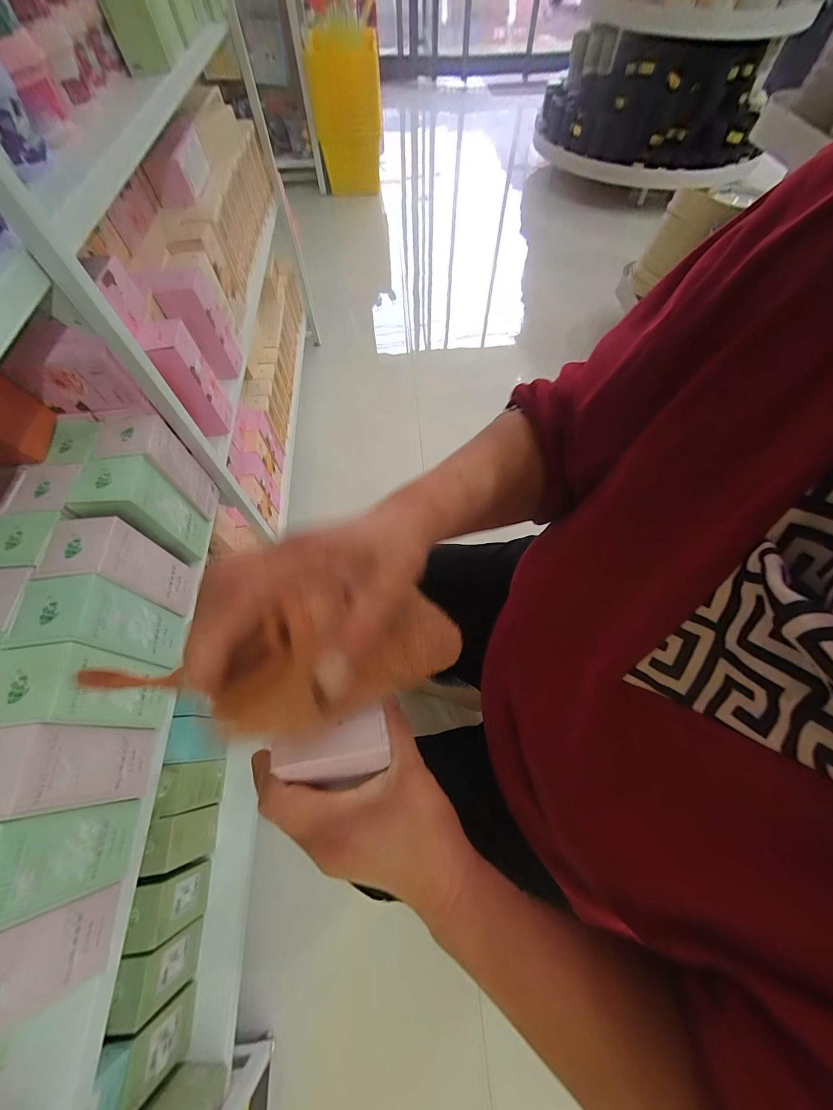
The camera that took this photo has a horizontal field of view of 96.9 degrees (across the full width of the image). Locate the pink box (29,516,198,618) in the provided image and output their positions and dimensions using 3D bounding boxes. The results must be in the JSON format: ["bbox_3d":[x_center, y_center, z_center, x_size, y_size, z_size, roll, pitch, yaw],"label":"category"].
[{"bbox_3d":[-0.322,0.018,0.415,0.068,0.130,0.065,0,63,1],"label":"pink box"}]

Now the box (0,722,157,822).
[{"bbox_3d":[-0.312,0.188,0.325,0.066,0.131,0.062,-5,63,-2],"label":"box"}]

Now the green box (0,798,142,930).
[{"bbox_3d":[-0.308,0.244,0.296,0.067,0.128,0.063,-4,63,-2],"label":"green box"}]

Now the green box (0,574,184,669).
[{"bbox_3d":[-0.320,0.077,0.387,0.069,0.132,0.065,0,63,1],"label":"green box"}]

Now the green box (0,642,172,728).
[{"bbox_3d":[-0.316,0.131,0.353,0.072,0.127,0.062,-4,63,-2],"label":"green box"}]

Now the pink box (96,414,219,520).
[{"bbox_3d":[-0.331,-0.105,0.484,0.064,0.143,0.065,-10,63,-5],"label":"pink box"}]

